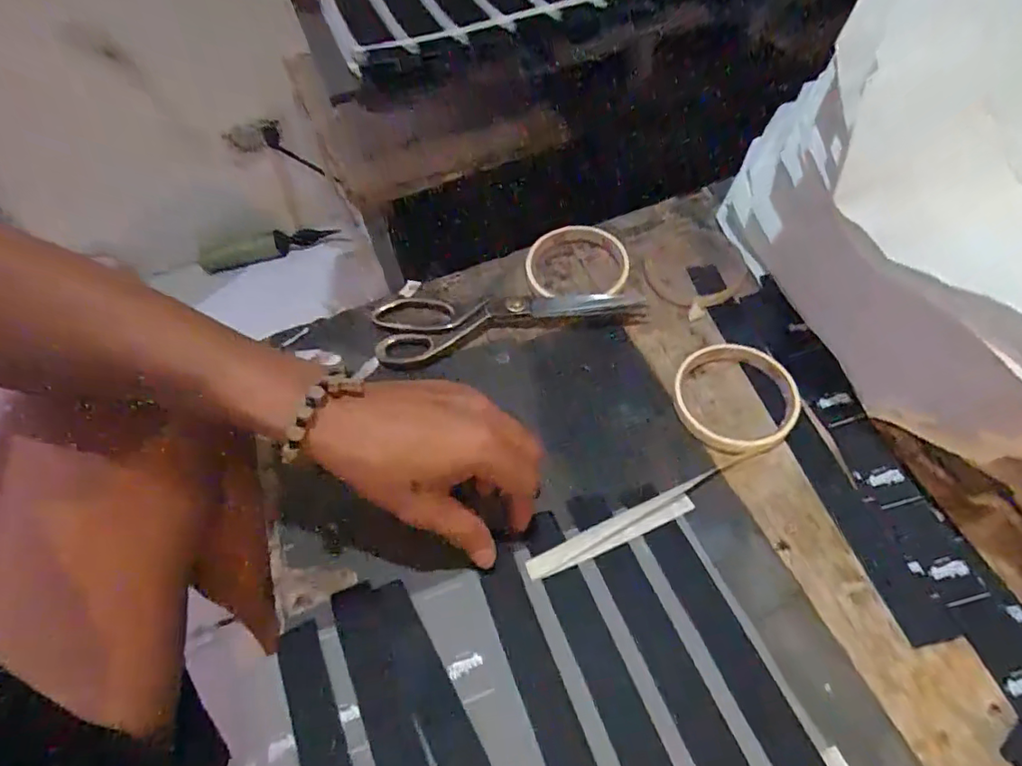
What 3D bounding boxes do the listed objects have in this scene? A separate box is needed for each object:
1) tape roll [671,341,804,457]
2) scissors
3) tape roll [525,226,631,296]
[{"bbox_3d":[0.164,0.009,0.406,0.085,0.014,0.089,-2,55,2],"label":"tape roll"},{"bbox_3d":[-0.001,-0.054,0.460,0.224,0.009,0.065,-5,55,0],"label":"scissors"},{"bbox_3d":[0.059,-0.110,0.494,0.086,0.013,0.081,-2,55,2],"label":"tape roll"}]

